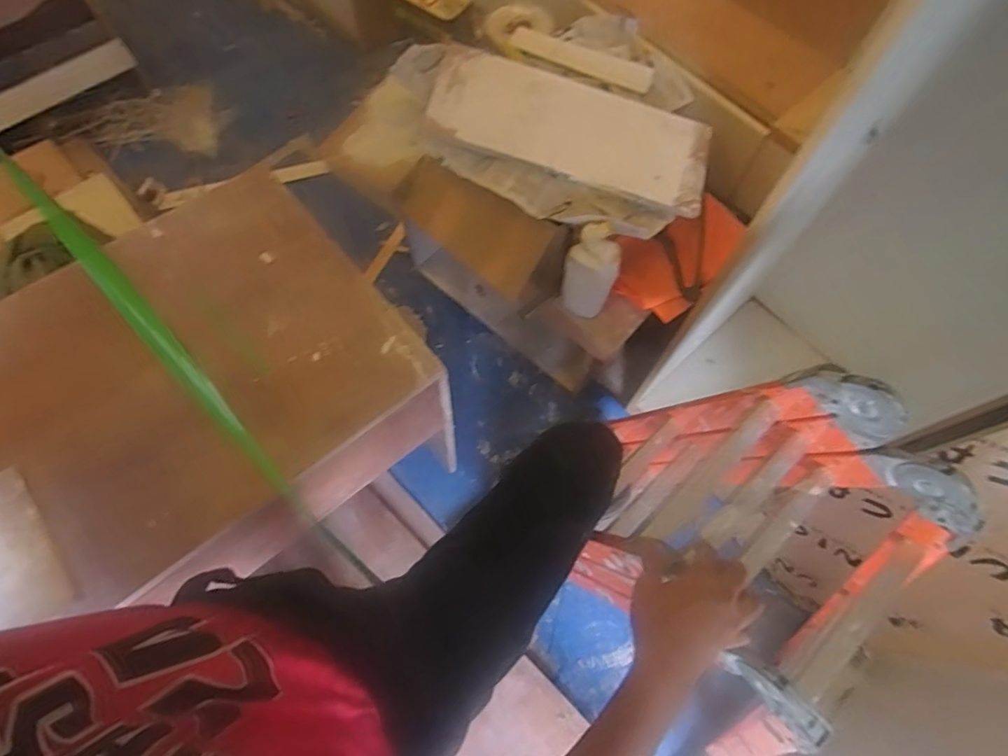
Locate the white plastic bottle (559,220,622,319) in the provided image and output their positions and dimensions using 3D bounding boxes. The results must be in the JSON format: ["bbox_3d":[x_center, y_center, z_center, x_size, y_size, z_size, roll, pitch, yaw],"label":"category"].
[{"bbox_3d":[0.166,-0.205,1.093,0.095,0.235,0.053,10,68,3],"label":"white plastic bottle"}]

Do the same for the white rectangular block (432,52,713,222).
[{"bbox_3d":[0.130,-0.477,1.062,0.528,0.027,0.207,17,76,-1],"label":"white rectangular block"}]

